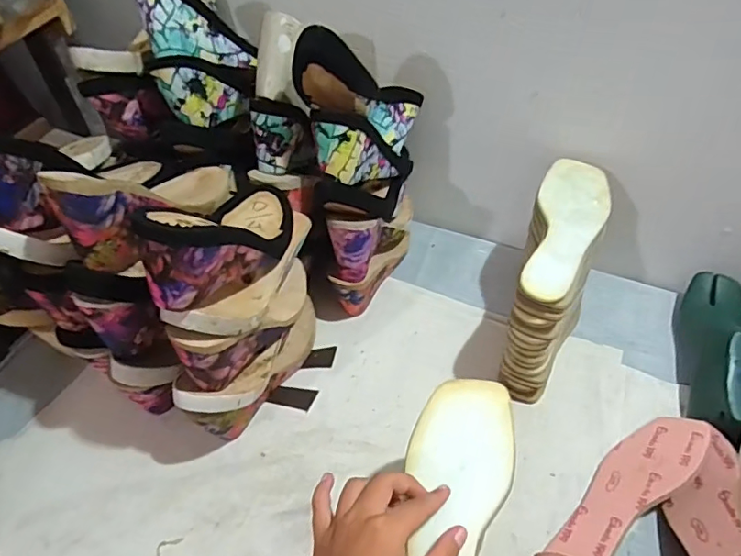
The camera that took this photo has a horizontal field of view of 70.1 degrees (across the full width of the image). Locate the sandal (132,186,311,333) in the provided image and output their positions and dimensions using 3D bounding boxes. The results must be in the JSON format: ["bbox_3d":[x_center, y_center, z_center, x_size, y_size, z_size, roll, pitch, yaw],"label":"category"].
[{"bbox_3d":[-0.141,-0.019,0.524,0.081,0.119,0.252,10,16,11],"label":"sandal"}]

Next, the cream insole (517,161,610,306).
[{"bbox_3d":[0.230,-0.061,0.611,0.077,0.010,0.236,14,51,15],"label":"cream insole"}]

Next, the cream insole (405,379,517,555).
[{"bbox_3d":[0.061,0.178,0.387,0.077,0.016,0.235,8,47,10],"label":"cream insole"}]

